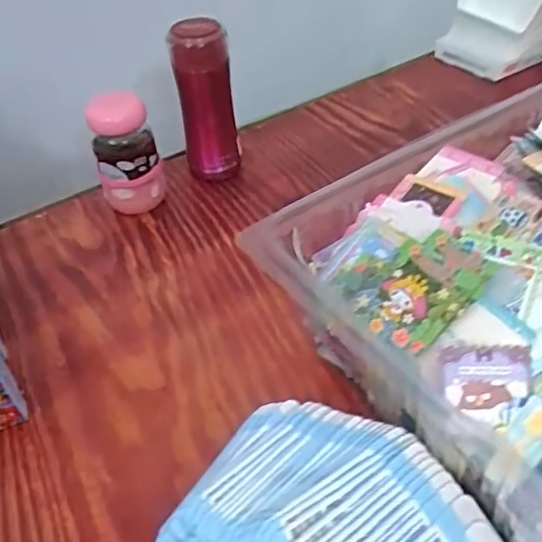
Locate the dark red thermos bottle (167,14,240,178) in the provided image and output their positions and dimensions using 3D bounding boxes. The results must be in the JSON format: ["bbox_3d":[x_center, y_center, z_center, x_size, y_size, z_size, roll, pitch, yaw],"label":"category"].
[{"bbox_3d":[-0.075,-0.189,0.677,0.066,0.192,0.065,-10,43,-5],"label":"dark red thermos bottle"}]

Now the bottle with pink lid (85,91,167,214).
[{"bbox_3d":[-0.168,-0.131,0.664,0.071,0.136,0.061,-10,43,-6],"label":"bottle with pink lid"}]

